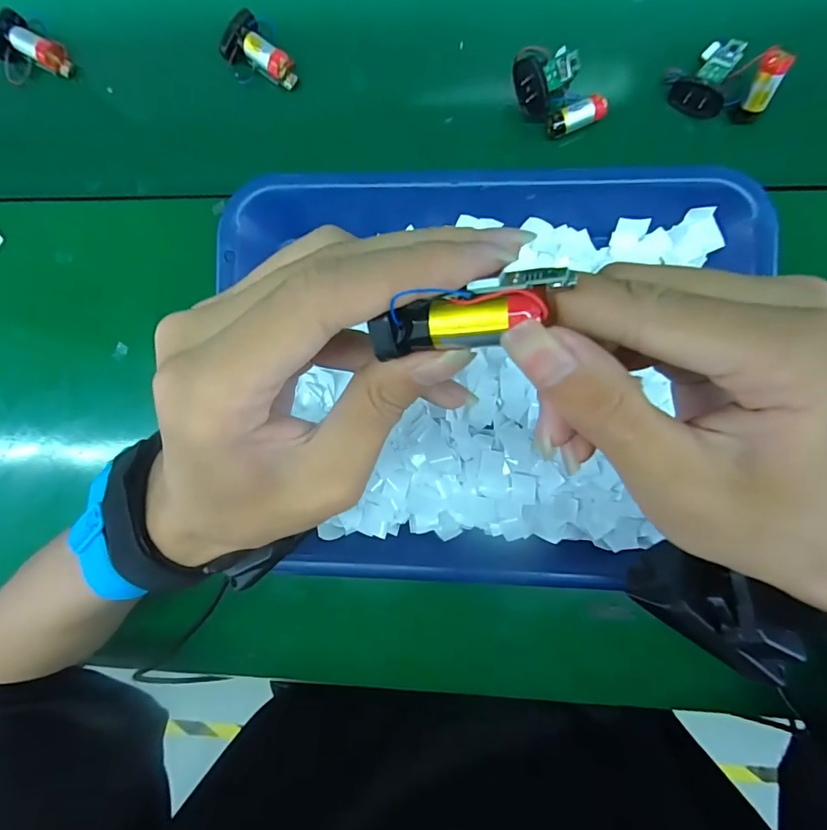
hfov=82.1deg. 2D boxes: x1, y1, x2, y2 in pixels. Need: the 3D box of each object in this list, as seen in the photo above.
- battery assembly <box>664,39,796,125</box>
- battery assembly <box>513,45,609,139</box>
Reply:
[{"bbox_3d":[0.195,-0.209,0.294,0.049,0.035,0.055,-29,89,5],"label":"battery assembly"},{"bbox_3d":[0.093,-0.208,0.301,0.052,0.025,0.048,0,92,4],"label":"battery assembly"}]

